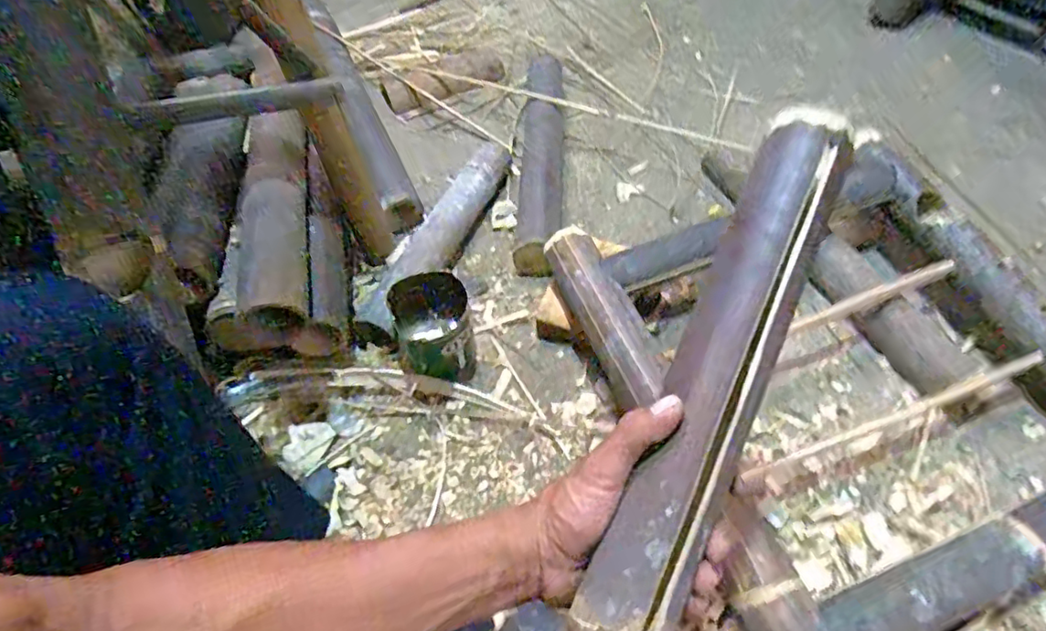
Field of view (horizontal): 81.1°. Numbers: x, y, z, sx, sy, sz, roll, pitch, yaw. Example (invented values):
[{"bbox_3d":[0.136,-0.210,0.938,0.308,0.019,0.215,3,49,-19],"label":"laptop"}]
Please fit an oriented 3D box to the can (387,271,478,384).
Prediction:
[{"bbox_3d":[-0.114,0.021,0.792,0.094,0.101,0.120,-12,53,-7],"label":"can"}]

